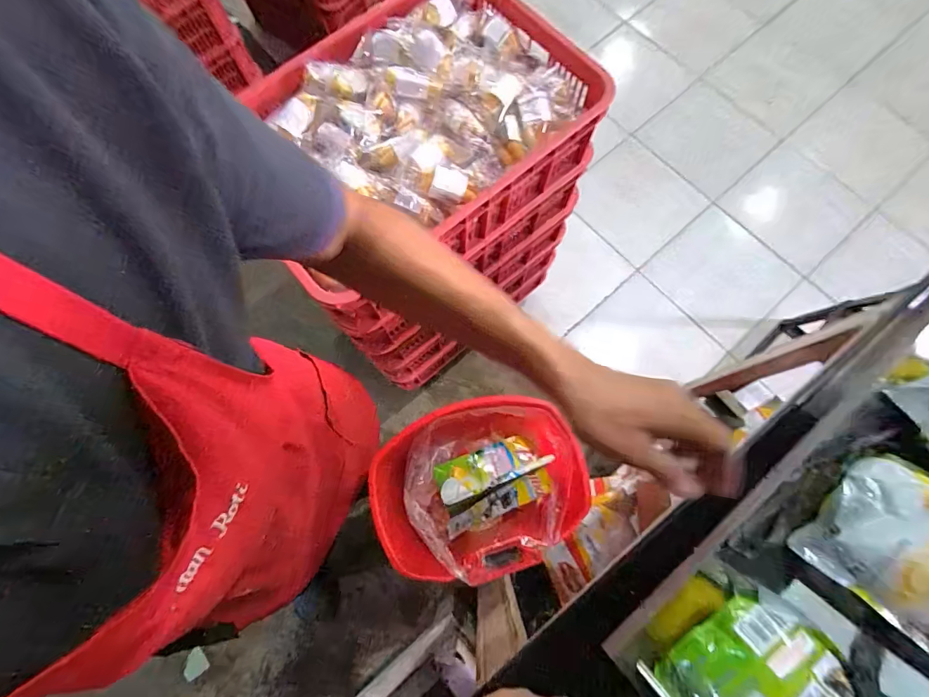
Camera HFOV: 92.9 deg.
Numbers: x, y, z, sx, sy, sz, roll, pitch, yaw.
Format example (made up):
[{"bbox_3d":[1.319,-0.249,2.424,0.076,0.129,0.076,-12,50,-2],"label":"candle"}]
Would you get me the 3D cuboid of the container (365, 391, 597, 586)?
[{"bbox_3d":[0.026,0.266,0.858,0.376,0.183,0.290,-19,75,-3],"label":"container"}]

